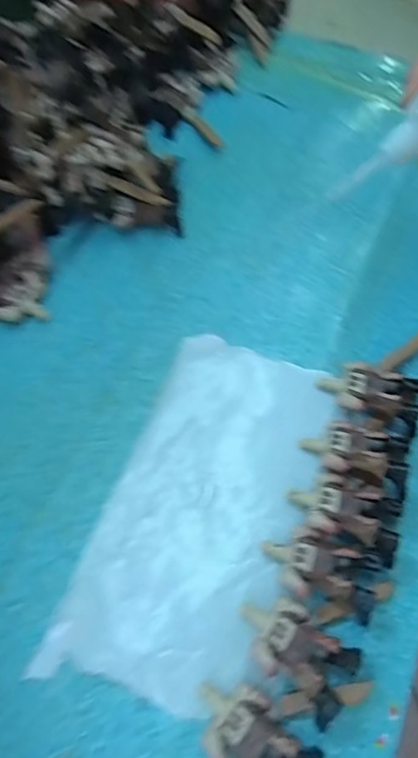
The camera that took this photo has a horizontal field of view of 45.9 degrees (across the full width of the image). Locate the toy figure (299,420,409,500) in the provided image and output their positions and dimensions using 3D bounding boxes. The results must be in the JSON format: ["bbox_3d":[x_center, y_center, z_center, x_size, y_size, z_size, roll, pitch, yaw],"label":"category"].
[{"bbox_3d":[0.083,0.040,0.280,0.056,0.021,0.032,17,67,6],"label":"toy figure"}]

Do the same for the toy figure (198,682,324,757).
[{"bbox_3d":[0.019,0.166,0.226,0.058,0.018,0.034,39,71,14],"label":"toy figure"}]

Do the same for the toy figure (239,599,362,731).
[{"bbox_3d":[0.043,0.131,0.241,0.058,0.020,0.036,40,72,15],"label":"toy figure"}]

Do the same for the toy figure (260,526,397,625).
[{"bbox_3d":[0.060,0.102,0.255,0.066,0.019,0.037,22,68,8],"label":"toy figure"}]

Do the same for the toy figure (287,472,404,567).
[{"bbox_3d":[0.074,0.072,0.267,0.059,0.019,0.032,25,68,9],"label":"toy figure"}]

